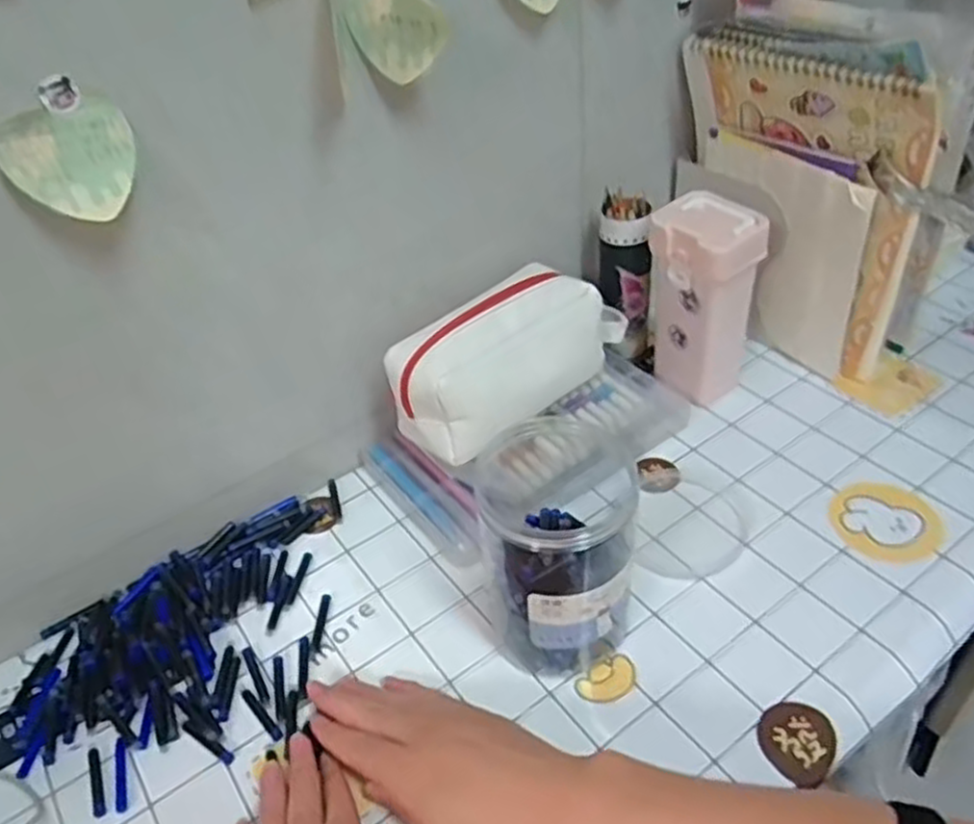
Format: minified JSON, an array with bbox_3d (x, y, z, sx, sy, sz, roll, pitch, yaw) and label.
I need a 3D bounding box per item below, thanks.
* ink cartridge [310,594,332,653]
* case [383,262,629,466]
[{"bbox_3d":[-0.123,0.155,0.565,0.007,0.005,0.046,0,41,7],"label":"ink cartridge"},{"bbox_3d":[0.024,-0.055,0.633,0.224,0.082,0.086,-33,48,-28],"label":"case"}]

